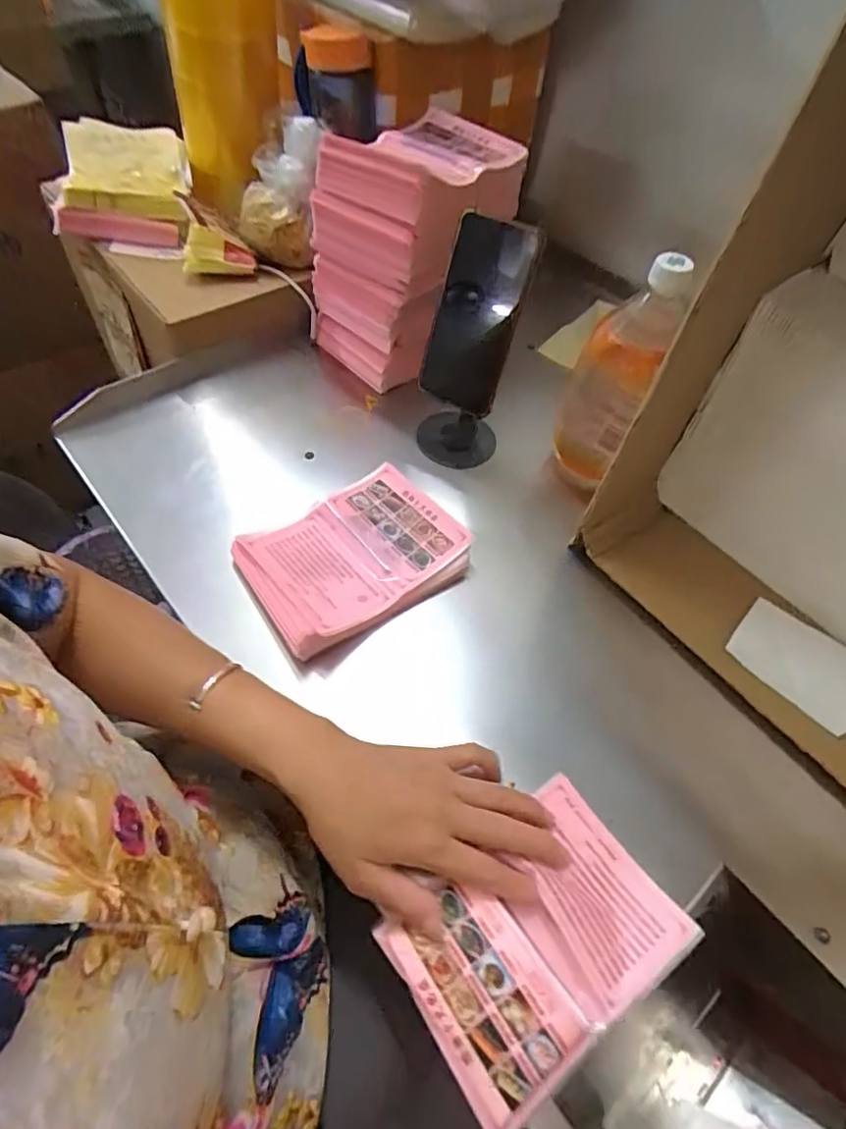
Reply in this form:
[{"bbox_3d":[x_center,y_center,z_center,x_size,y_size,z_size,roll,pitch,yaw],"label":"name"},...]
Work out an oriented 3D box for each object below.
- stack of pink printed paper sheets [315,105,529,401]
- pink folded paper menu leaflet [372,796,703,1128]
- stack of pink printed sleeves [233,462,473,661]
[{"bbox_3d":[-0.010,-0.333,0.608,0.146,0.199,0.183,38,61,20],"label":"stack of pink printed paper sheets"},{"bbox_3d":[0.070,0.227,0.343,0.155,0.020,0.111,-29,62,-22],"label":"pink folded paper menu leaflet"},{"bbox_3d":[-0.062,-0.008,0.493,0.179,0.040,0.139,-32,64,-23],"label":"stack of pink printed sleeves"}]

